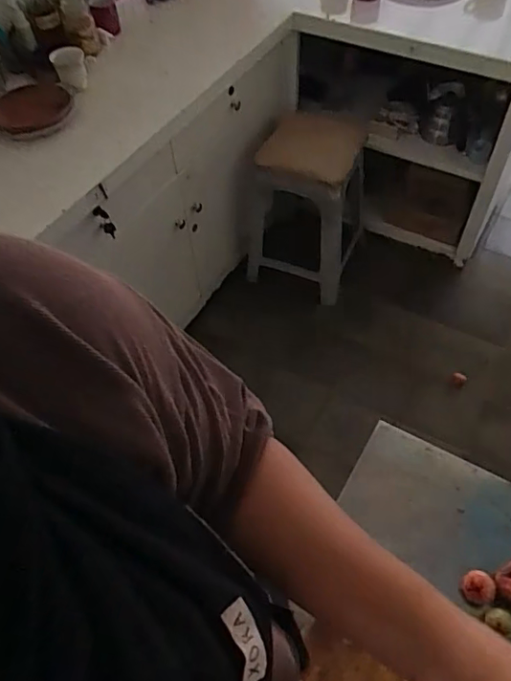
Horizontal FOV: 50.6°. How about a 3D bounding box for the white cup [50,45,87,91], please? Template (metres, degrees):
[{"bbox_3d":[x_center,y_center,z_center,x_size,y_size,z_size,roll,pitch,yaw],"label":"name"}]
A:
[{"bbox_3d":[-0.443,-0.654,1.299,0.073,0.074,0.069,-1,54,2],"label":"white cup"}]

